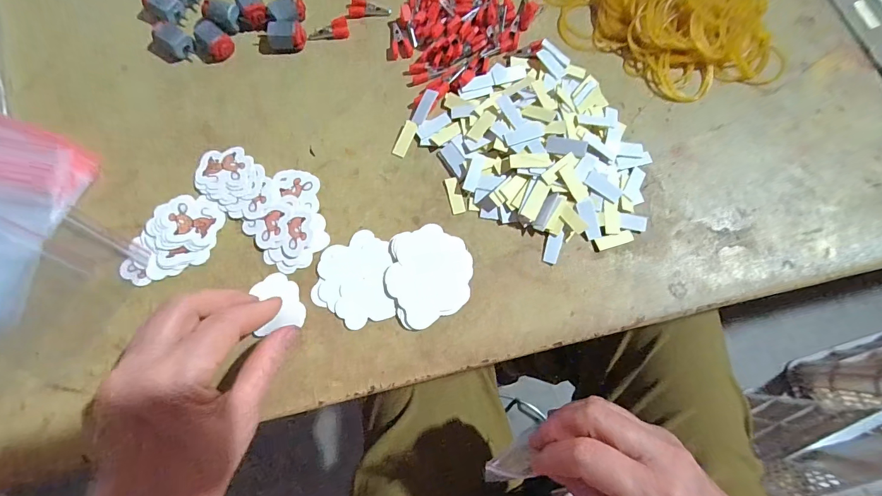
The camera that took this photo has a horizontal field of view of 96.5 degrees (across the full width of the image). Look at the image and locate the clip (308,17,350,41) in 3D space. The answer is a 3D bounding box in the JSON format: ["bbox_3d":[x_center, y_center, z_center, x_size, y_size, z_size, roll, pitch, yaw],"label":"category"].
[{"bbox_3d":[-0.094,-0.180,0.326,0.033,0.005,0.016,-14,78,-4],"label":"clip"}]

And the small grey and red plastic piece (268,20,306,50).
[{"bbox_3d":[-0.124,-0.172,0.319,0.028,0.015,0.020,-5,78,-2],"label":"small grey and red plastic piece"}]

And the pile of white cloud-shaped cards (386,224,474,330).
[{"bbox_3d":[-0.008,0.017,0.280,0.061,0.004,0.065,-23,79,-6],"label":"pile of white cloud-shaped cards"}]

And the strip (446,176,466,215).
[{"bbox_3d":[0.011,-0.040,0.295,0.010,0.004,0.028,-14,78,-4],"label":"strip"}]

